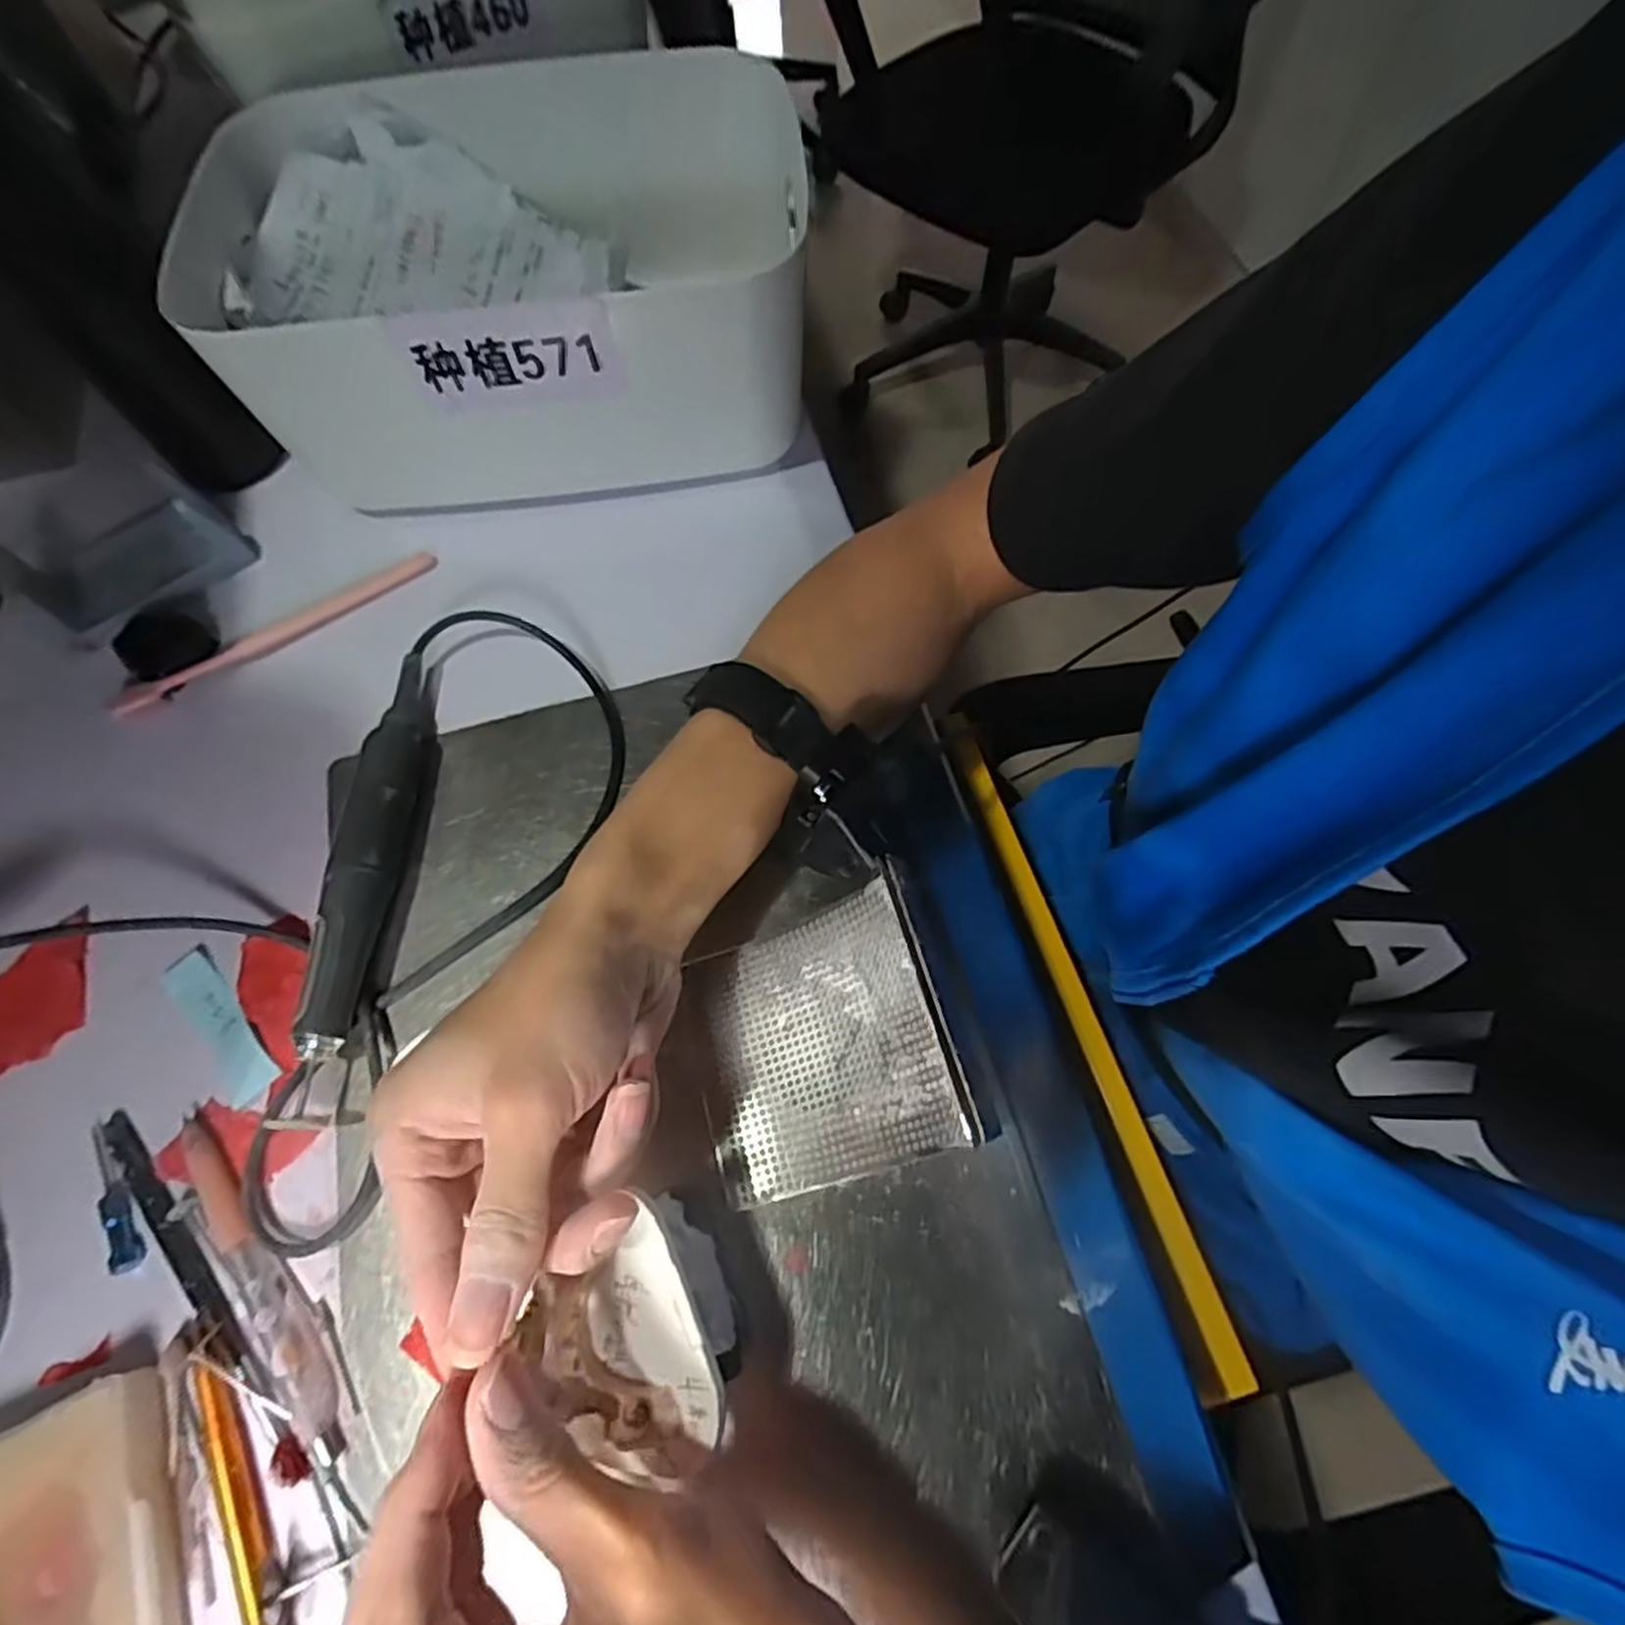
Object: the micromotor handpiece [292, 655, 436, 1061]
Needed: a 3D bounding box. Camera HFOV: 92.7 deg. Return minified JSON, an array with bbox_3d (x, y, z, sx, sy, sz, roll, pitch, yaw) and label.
[{"bbox_3d":[-0.195,0.013,0.346,0.022,0.032,0.184,-1,67,1],"label":"micromotor handpiece"}]

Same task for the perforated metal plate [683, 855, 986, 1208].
[{"bbox_3d":[0.001,0.089,0.301,0.109,0.011,0.098,-27,66,24],"label":"perforated metal plate"}]

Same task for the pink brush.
[{"bbox_3d":[-0.279,-0.096,0.407,0.168,0.007,0.015,-31,70,-11],"label":"pink brush"}]

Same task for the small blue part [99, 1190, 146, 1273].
[{"bbox_3d":[-0.271,0.164,0.304,0.010,0.006,0.031,-29,69,-10],"label":"small blue part"}]

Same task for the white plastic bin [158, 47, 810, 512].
[{"bbox_3d":[-0.160,-0.283,0.421,0.293,0.144,0.196,-3,67,0],"label":"white plastic bin"}]

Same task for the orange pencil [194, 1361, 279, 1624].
[{"bbox_3d":[-0.197,0.244,0.265,0.013,0.004,0.104,-29,69,-10],"label":"orange pencil"}]

